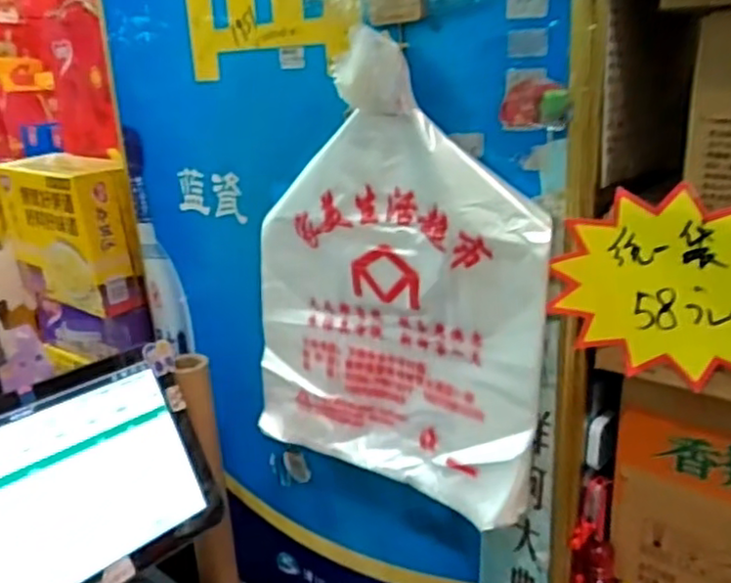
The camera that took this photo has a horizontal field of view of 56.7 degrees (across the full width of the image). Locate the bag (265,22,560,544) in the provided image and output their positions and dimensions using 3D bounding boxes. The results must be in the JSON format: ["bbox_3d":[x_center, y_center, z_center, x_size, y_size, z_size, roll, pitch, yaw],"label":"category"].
[{"bbox_3d":[0.018,-0.004,0.599,0.291,0.349,0.064,13,23,38],"label":"bag"}]

